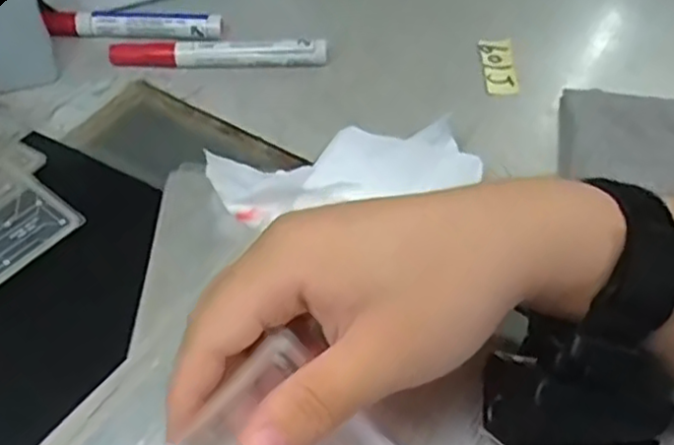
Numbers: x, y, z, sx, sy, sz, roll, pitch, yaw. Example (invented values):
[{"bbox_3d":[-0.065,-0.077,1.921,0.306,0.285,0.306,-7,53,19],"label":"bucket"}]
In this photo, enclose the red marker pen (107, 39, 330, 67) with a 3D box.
[{"bbox_3d":[-0.075,-0.108,0.442,0.137,0.018,0.012,0,49,-2],"label":"red marker pen"}]

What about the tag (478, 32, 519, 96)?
[{"bbox_3d":[0.106,-0.105,0.452,0.019,0.004,0.054,-10,57,14],"label":"tag"}]

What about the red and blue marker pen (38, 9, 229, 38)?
[{"bbox_3d":[-0.136,-0.133,0.462,0.116,0.015,0.015,2,49,0],"label":"red and blue marker pen"}]

